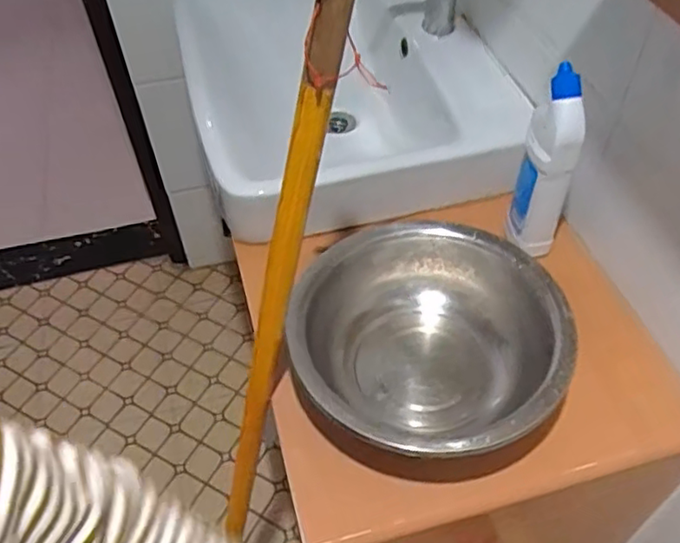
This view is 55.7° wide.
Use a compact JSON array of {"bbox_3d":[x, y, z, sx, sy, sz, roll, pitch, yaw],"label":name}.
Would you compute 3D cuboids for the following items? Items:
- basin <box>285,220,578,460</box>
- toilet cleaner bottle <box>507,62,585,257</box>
[{"bbox_3d":[0.093,0.085,0.699,0.274,0.113,0.274,-2,48,2],"label":"basin"},{"bbox_3d":[0.241,-0.121,0.759,0.063,0.219,0.066,13,50,15],"label":"toilet cleaner bottle"}]

